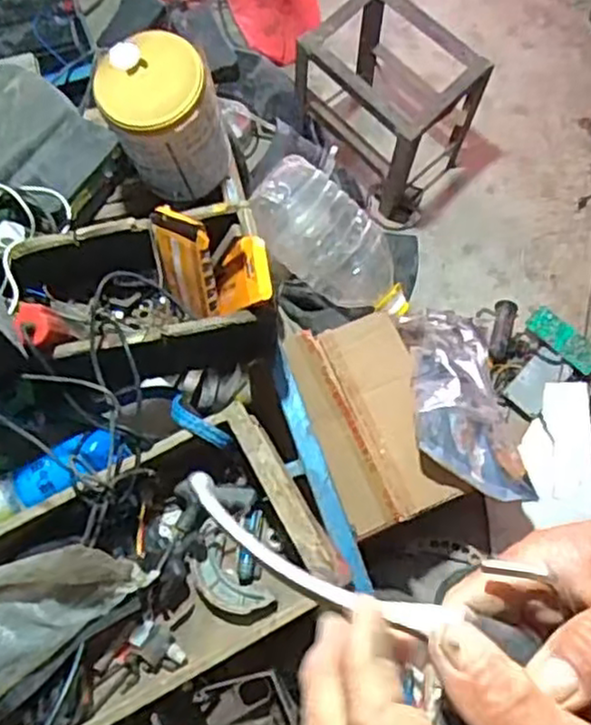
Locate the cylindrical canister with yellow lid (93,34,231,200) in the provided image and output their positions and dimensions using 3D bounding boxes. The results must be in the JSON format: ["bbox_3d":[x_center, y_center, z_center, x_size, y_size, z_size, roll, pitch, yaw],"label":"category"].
[{"bbox_3d":[-0.160,-0.294,0.879,0.125,0.169,0.121,0,72,0],"label":"cylindrical canister with yellow lid"}]

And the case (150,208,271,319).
[{"bbox_3d":[-0.098,-0.106,0.822,0.162,0.091,0.081,21,73,7],"label":"case"}]

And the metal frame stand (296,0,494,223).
[{"bbox_3d":[0.171,-0.486,1.348,0.299,0.293,0.227,41,76,13],"label":"metal frame stand"}]

